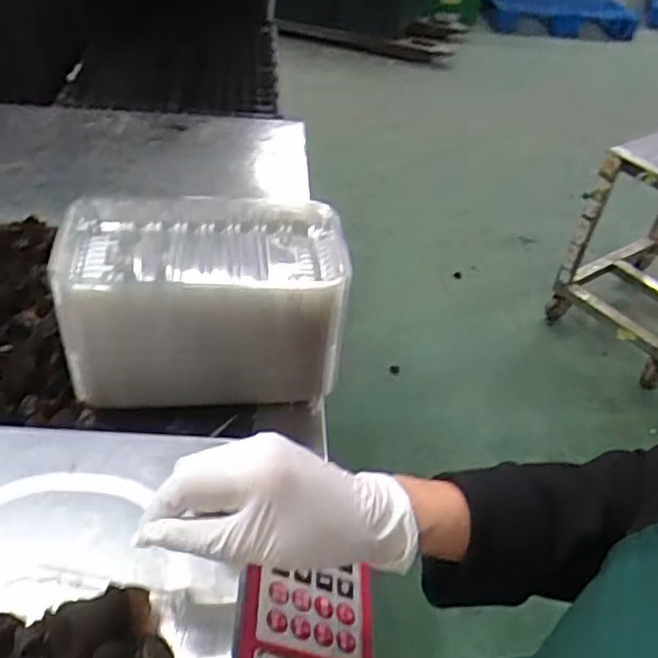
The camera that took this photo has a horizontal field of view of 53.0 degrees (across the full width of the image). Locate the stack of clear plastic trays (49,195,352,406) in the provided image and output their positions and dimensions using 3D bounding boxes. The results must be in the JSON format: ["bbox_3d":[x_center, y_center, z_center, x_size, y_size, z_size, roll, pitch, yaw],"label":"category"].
[{"bbox_3d":[-0.109,-0.028,0.613,0.243,0.131,0.142,-3,42,-10],"label":"stack of clear plastic trays"}]

